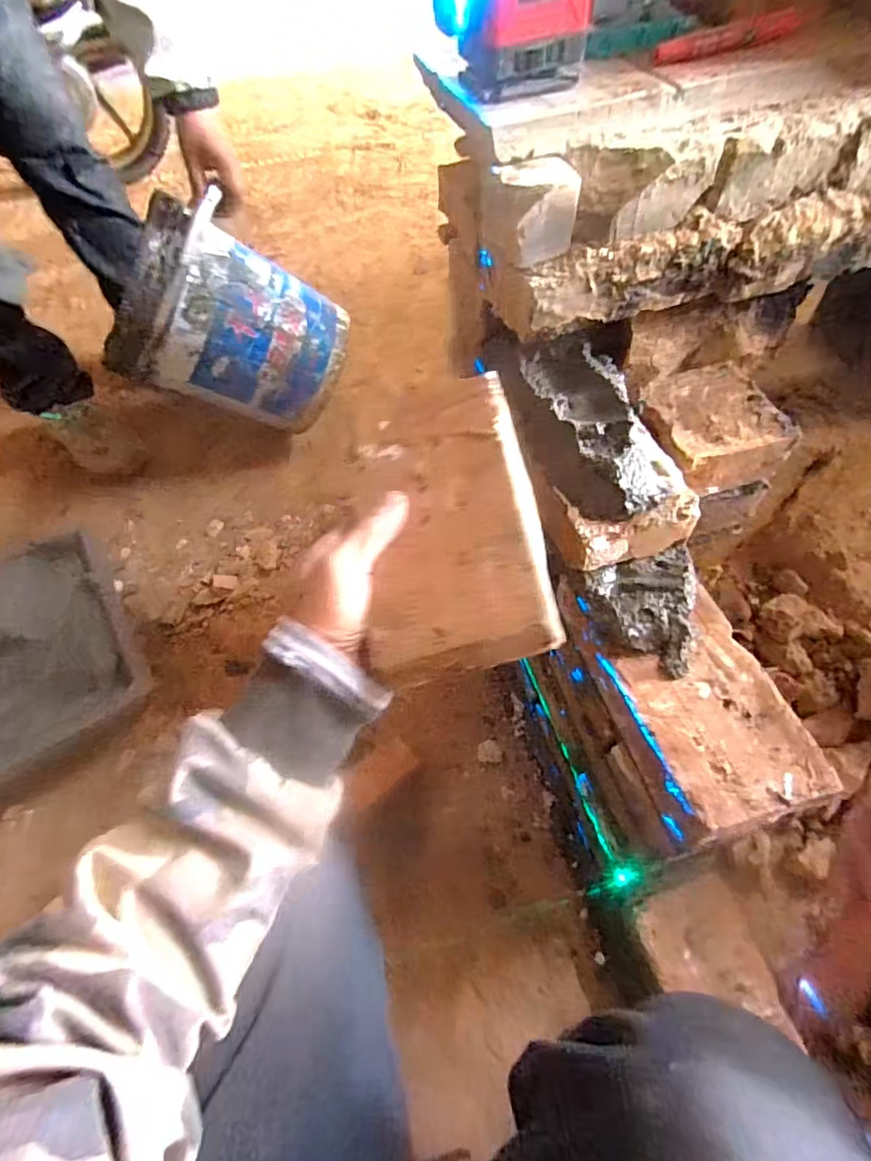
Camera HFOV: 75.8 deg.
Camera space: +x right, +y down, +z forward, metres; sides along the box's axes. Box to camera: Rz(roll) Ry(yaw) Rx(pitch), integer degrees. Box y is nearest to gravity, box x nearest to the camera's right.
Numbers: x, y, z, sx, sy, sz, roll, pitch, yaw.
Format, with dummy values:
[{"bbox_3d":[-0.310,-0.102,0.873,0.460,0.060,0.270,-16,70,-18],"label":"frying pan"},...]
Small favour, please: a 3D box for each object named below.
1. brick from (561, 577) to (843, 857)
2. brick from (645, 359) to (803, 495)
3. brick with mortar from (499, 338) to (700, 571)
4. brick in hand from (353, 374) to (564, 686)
[{"bbox_3d":[0.195,0.086,0.458,0.110,0.070,0.225,-16,57,-7],"label":"brick"},{"bbox_3d":[0.247,-0.140,0.521,0.111,0.051,0.109,-15,57,-6],"label":"brick"},{"bbox_3d":[0.136,-0.119,0.497,0.117,0.074,0.214,-14,57,-5],"label":"brick with mortar"},{"bbox_3d":[0.012,-0.038,0.364,0.109,0.060,0.201,-15,64,17],"label":"brick in hand"}]

